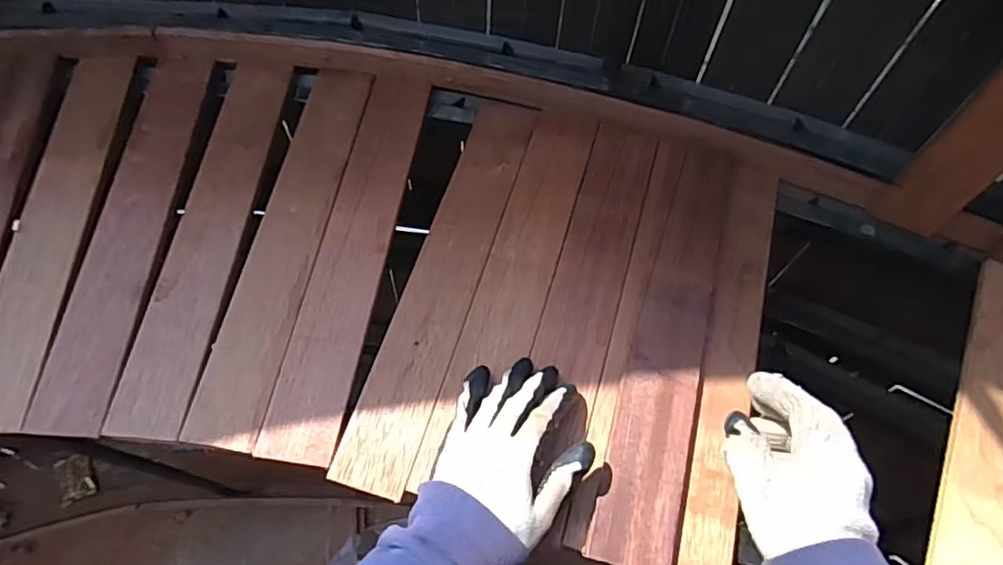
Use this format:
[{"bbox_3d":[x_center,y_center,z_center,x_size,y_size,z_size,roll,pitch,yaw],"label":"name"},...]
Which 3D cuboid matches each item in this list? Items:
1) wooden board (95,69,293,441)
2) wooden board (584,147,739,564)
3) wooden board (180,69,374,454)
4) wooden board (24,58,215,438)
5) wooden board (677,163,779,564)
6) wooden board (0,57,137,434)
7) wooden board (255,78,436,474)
[{"bbox_3d":[-0.282,-0.058,0.586,0.068,0.010,0.414,5,64,0],"label":"wooden board"},{"bbox_3d":[0.156,0.040,0.541,0.067,0.011,0.411,16,64,6],"label":"wooden board"},{"bbox_3d":[-0.204,-0.049,0.579,0.065,0.009,0.408,9,64,2],"label":"wooden board"},{"bbox_3d":[-0.360,-0.060,0.580,0.070,0.014,0.404,2,64,-1],"label":"wooden board"},{"bbox_3d":[0.208,0.062,0.538,0.048,0.011,0.408,16,65,5],"label":"wooden board"},{"bbox_3d":[-0.434,-0.060,0.578,0.068,0.020,0.399,0,64,-2],"label":"wooden board"},{"bbox_3d":[-0.140,-0.040,0.577,0.067,0.012,0.414,9,64,2],"label":"wooden board"}]

